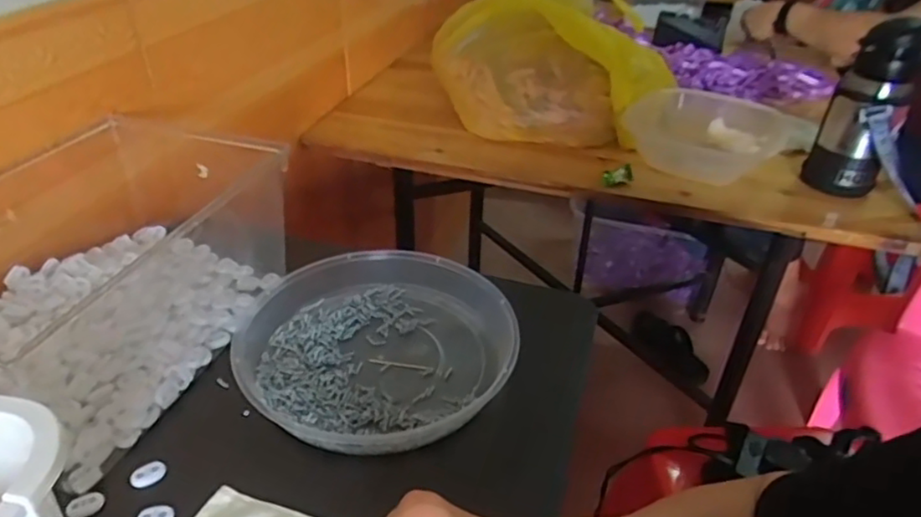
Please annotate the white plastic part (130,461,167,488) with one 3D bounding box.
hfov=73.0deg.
[{"bbox_3d":[-0.223,0.154,0.444,0.023,0.008,0.014,-24,43,-32],"label":"white plastic part"}]

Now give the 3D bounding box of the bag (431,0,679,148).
[{"bbox_3d":[0.143,-0.338,1.028,0.365,0.190,0.353,2,35,-1],"label":"bag"}]

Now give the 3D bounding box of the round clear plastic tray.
[{"bbox_3d":[-0.071,0.071,0.550,0.230,0.040,0.230,2,35,-1],"label":"round clear plastic tray"}]

